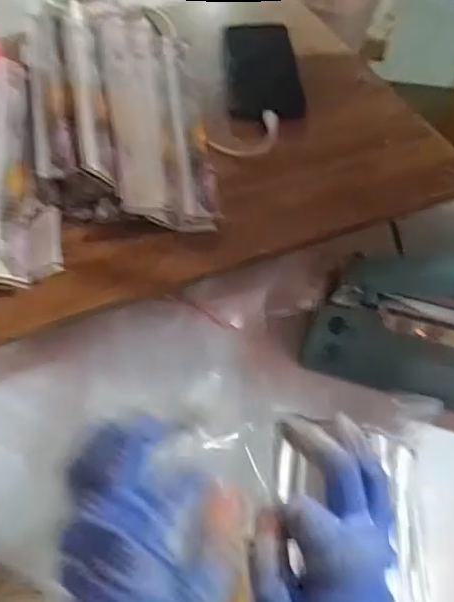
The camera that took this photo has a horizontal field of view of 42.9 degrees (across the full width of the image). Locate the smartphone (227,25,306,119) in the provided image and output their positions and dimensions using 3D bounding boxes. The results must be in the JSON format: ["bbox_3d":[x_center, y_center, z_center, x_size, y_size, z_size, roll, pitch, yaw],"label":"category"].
[{"bbox_3d":[0.038,-0.247,0.608,0.073,0.004,0.163,-1,53,-2],"label":"smartphone"}]

